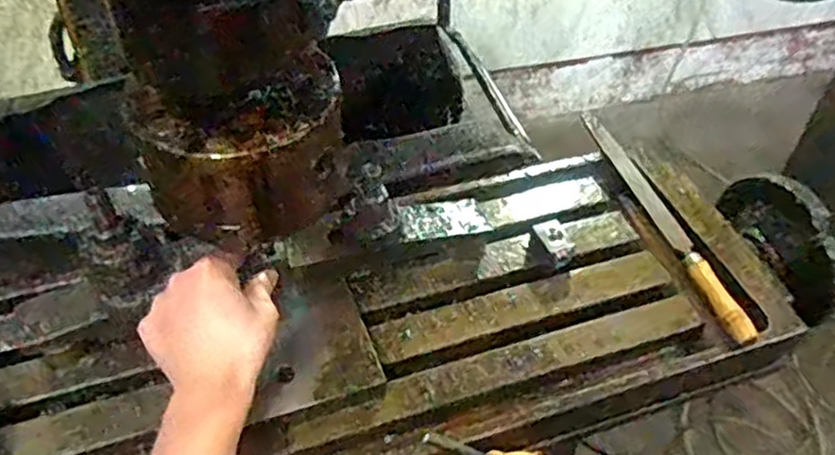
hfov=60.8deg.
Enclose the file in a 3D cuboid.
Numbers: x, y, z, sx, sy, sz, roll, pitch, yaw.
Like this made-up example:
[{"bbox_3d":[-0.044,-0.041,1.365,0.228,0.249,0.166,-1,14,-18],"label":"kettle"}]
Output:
[{"bbox_3d":[0.214,-0.015,0.629,0.019,0.021,0.284,-9,48,-12],"label":"file"}]

